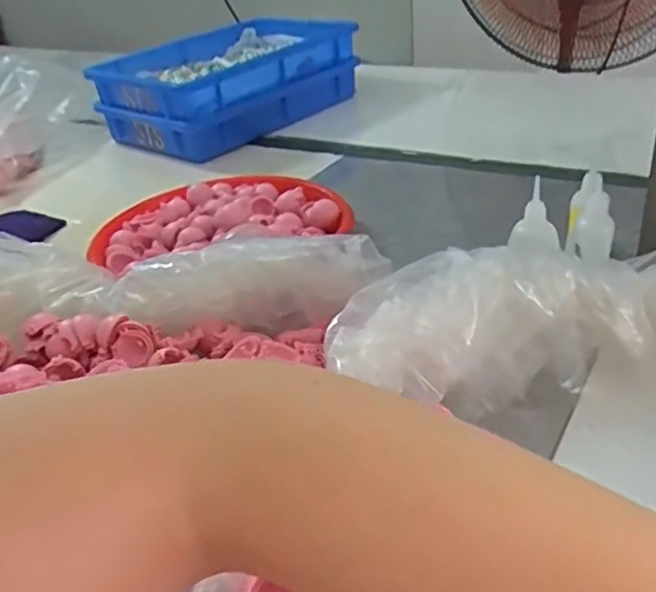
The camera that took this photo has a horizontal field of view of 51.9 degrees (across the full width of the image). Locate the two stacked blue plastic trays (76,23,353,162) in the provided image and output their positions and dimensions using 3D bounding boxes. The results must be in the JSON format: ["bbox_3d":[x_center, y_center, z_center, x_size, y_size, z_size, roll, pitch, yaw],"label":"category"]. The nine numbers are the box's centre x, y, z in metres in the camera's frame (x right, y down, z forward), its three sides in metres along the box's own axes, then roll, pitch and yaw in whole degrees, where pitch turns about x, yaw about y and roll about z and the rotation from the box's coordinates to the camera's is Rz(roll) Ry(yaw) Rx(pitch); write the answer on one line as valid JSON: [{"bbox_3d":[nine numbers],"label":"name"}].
[{"bbox_3d":[-0.142,-0.339,1.071,0.249,0.117,0.402,17,38,31],"label":"two stacked blue plastic trays"}]

